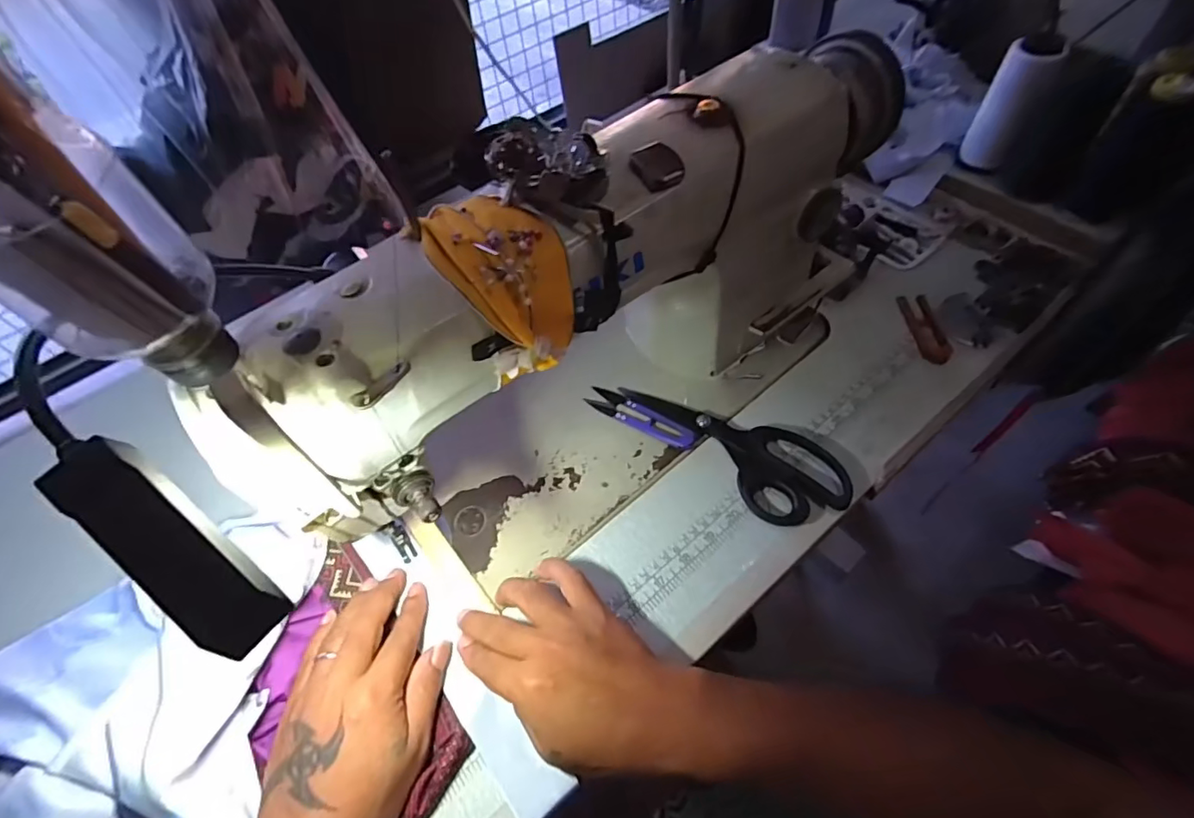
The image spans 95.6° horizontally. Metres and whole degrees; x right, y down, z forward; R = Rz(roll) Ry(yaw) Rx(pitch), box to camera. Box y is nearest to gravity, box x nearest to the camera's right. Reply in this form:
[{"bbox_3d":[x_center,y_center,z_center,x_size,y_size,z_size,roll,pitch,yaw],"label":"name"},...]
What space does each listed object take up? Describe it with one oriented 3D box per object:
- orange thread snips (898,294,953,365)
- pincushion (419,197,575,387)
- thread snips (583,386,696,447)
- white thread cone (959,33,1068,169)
[{"bbox_3d":[0.297,-0.072,0.492,0.027,0.015,0.073,-5,57,3],"label":"orange thread snips"},{"bbox_3d":[-0.049,-0.067,0.292,0.061,0.060,0.083,-25,58,-10],"label":"pincushion"},{"bbox_3d":[0.037,0.007,0.462,0.098,0.006,0.023,28,64,22],"label":"thread snips"},{"bbox_3d":[0.389,-0.287,0.510,0.041,0.104,0.039,28,64,22],"label":"white thread cone"}]

